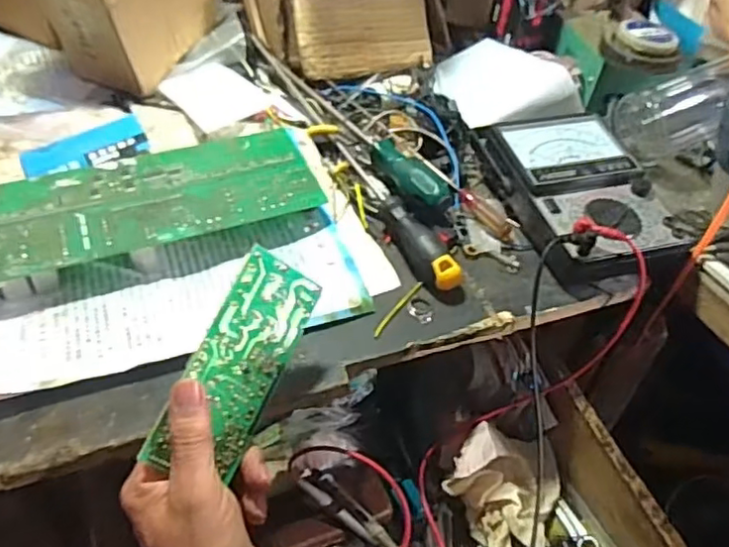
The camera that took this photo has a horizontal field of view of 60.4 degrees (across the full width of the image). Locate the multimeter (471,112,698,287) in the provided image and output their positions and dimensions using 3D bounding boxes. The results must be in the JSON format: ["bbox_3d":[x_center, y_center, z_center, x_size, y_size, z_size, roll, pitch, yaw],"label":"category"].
[{"bbox_3d":[0.182,-0.071,0.545,0.119,0.053,0.189,-11,48,-17],"label":"multimeter"}]

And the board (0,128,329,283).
[{"bbox_3d":[-0.187,-0.049,0.499,0.292,0.035,0.108,-14,49,-20],"label":"board"}]

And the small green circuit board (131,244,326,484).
[{"bbox_3d":[-0.075,0.054,0.377,0.054,0.005,0.135,34,67,-24],"label":"small green circuit board"}]

